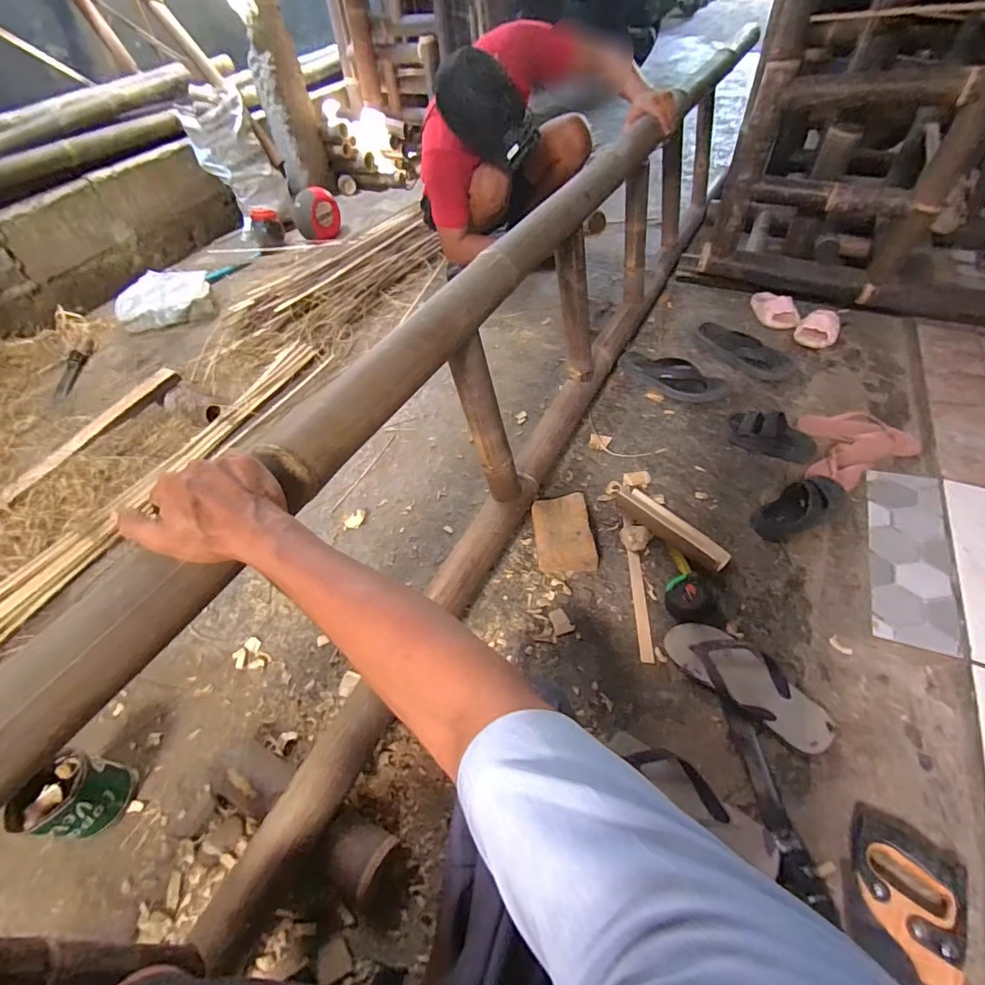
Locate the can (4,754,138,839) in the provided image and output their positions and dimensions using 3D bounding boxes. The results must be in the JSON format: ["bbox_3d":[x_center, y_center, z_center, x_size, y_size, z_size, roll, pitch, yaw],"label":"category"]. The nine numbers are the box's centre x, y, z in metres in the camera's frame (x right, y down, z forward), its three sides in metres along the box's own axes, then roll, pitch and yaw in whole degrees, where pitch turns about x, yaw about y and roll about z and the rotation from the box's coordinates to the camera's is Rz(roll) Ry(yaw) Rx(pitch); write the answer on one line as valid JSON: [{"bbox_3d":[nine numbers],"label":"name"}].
[{"bbox_3d":[-0.615,0.448,0.709,0.100,0.099,0.099,-2,50,2],"label":"can"}]

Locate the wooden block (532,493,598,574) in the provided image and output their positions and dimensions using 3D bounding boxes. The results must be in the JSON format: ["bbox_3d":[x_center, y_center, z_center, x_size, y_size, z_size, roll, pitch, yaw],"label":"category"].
[{"bbox_3d":[0.143,0.081,0.987,0.116,0.046,0.182,-5,50,0],"label":"wooden block"}]

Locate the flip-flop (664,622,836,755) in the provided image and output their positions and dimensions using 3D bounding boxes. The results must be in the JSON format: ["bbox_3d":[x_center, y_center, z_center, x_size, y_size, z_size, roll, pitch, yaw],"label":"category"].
[{"bbox_3d":[0.413,0.303,0.783,0.109,0.041,0.259,-37,57,-24],"label":"flip-flop"}]

